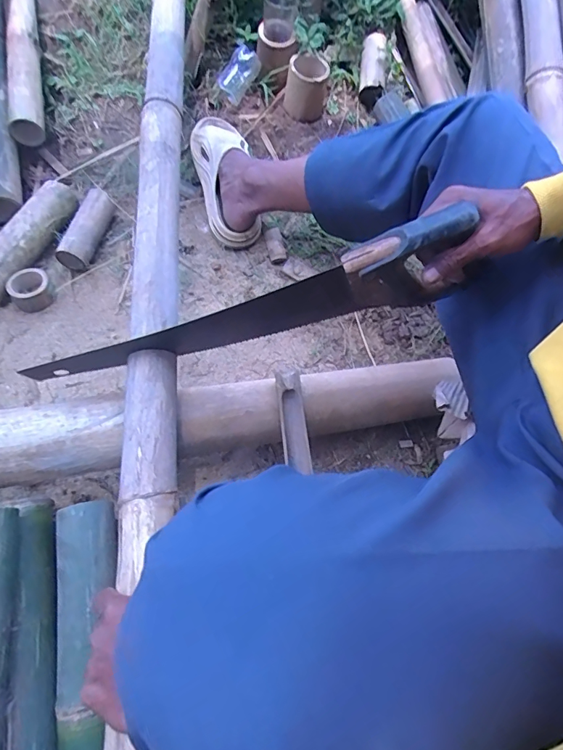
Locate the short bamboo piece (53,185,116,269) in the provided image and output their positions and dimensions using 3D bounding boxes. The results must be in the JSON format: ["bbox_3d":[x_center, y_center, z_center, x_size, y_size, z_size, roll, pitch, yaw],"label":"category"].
[{"bbox_3d":[-0.341,-0.260,0.763,0.046,0.053,0.156,14,68,3],"label":"short bamboo piece"}]

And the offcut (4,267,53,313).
[{"bbox_3d":[-0.421,-0.144,0.720,0.066,0.033,0.069,-30,72,-14],"label":"offcut"}]

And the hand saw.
[{"bbox_3d":[-0.046,-0.055,0.479,0.482,0.105,0.030,-17,68,13],"label":"hand saw"}]

